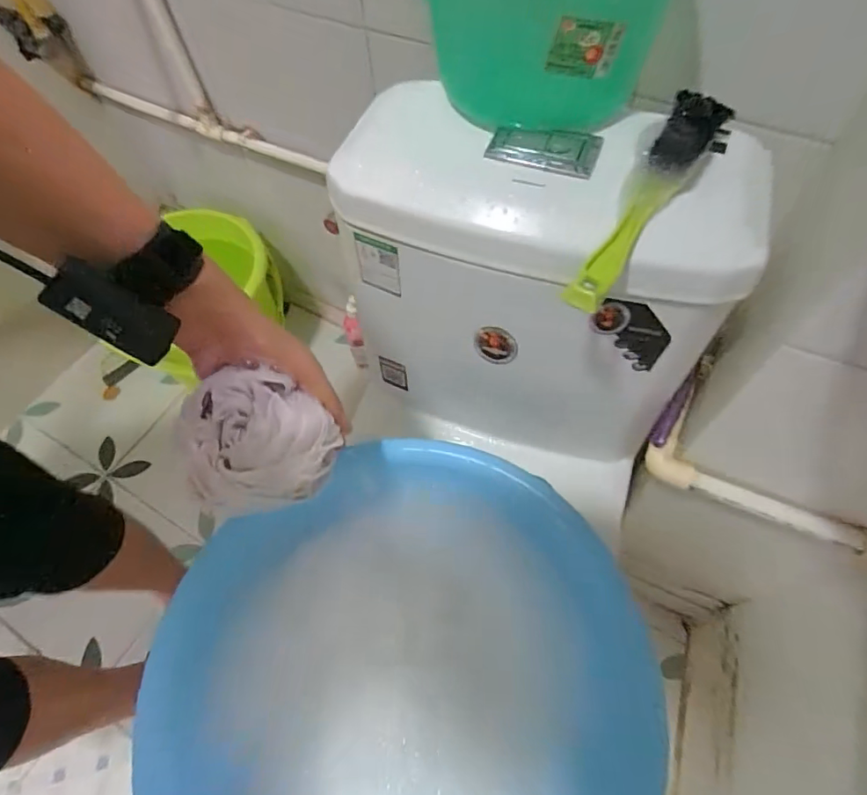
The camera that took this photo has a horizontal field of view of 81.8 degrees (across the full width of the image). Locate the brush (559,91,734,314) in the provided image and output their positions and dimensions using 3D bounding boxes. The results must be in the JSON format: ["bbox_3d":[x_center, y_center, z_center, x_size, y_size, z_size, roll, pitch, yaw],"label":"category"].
[{"bbox_3d":[0.153,-0.141,0.350,0.043,0.042,0.211,29,66,19],"label":"brush"}]

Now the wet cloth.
[{"bbox_3d":[-0.128,0.026,0.356,0.103,0.060,0.090,-26,62,-11],"label":"wet cloth"}]

